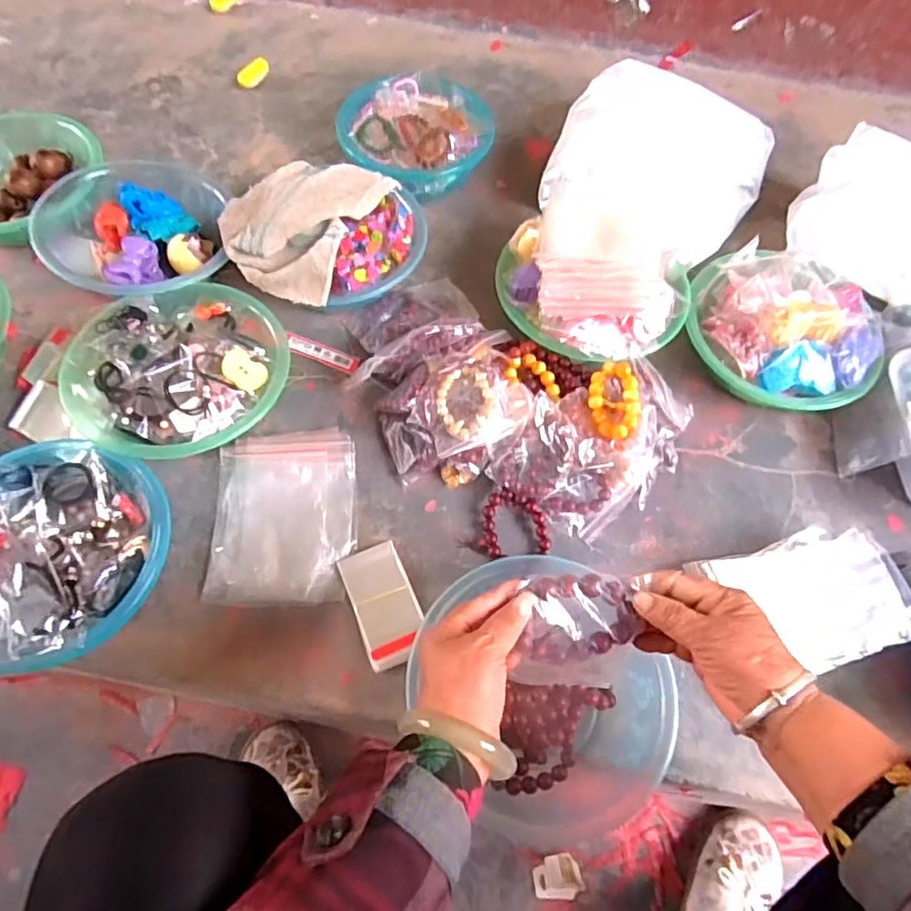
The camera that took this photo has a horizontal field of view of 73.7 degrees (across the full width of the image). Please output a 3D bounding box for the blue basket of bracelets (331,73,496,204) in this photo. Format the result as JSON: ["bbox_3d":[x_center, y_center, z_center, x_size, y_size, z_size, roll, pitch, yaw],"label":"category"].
[{"bbox_3d":[-0.061,-0.478,0.918,0.223,0.089,0.214,-1,62,-4],"label":"blue basket of bracelets"}]

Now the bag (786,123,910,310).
[{"bbox_3d":[0.622,-0.318,0.853,0.267,0.122,0.188,25,64,9],"label":"bag"}]

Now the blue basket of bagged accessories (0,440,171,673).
[{"bbox_3d":[-0.393,0.093,0.593,0.214,0.107,0.212,2,62,-3],"label":"blue basket of bagged accessories"}]

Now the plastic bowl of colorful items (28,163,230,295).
[{"bbox_3d":[-0.400,-0.267,0.776,0.218,0.063,0.210,-13,64,-11],"label":"plastic bowl of colorful items"}]

